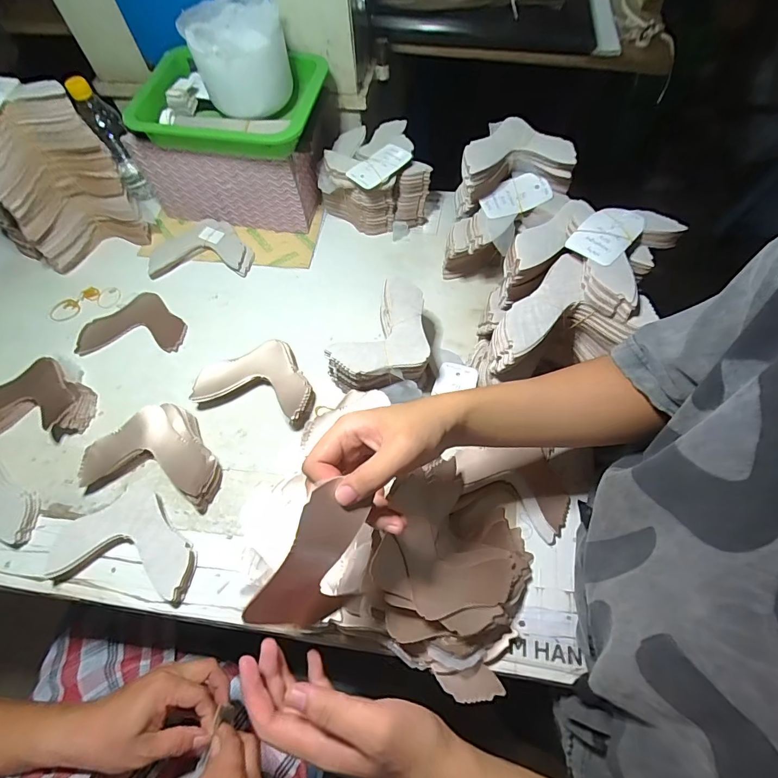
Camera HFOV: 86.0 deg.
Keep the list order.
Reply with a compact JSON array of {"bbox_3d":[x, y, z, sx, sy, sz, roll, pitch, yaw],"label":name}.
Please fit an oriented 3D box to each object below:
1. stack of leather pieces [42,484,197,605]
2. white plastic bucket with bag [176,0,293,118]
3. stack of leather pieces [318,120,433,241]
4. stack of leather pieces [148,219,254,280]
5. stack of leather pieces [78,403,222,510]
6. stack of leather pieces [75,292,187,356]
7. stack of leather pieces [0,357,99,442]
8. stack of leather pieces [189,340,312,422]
[{"bbox_3d":[-0.293,0.170,0.479,0.153,0.034,0.107,8,64,5],"label":"stack of leather pieces"},{"bbox_3d":[-0.198,-0.441,0.557,0.117,0.104,0.107,-19,64,-8],"label":"white plastic bucket with bag"},{"bbox_3d":[-0.028,-0.349,0.698,0.168,0.113,0.151,-11,63,-4],"label":"stack of leather pieces"},{"bbox_3d":[-0.311,-0.247,0.698,0.169,0.025,0.126,-2,63,1],"label":"stack of leather pieces"},{"bbox_3d":[-0.285,0.078,0.528,0.163,0.038,0.108,10,64,6],"label":"stack of leather pieces"},{"bbox_3d":[-0.386,-0.101,0.636,0.159,0.007,0.103,-2,63,1],"label":"stack of leather pieces"},{"bbox_3d":[-0.486,0.015,0.566,0.165,0.031,0.109,-4,63,0],"label":"stack of leather pieces"},{"bbox_3d":[-0.175,-0.015,0.574,0.150,0.038,0.110,12,64,7],"label":"stack of leather pieces"}]

